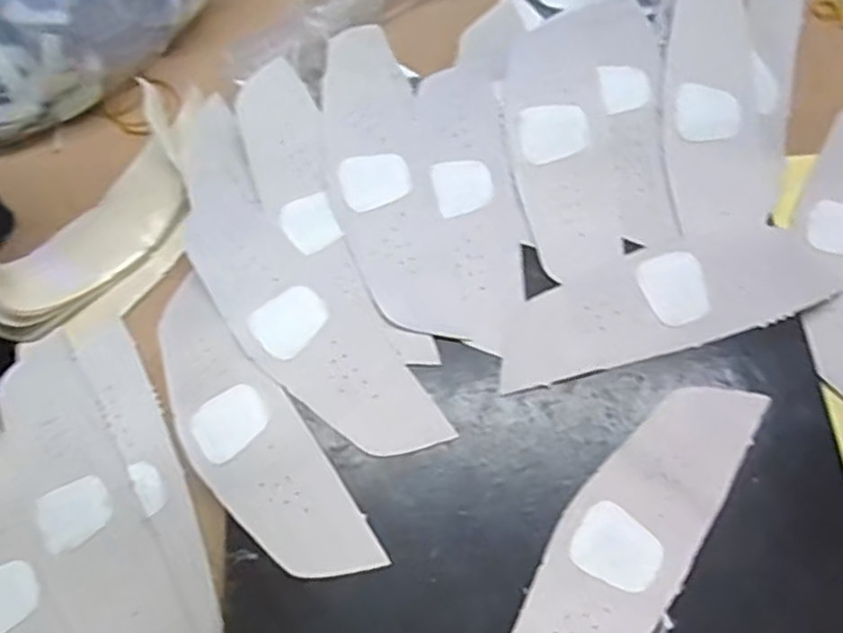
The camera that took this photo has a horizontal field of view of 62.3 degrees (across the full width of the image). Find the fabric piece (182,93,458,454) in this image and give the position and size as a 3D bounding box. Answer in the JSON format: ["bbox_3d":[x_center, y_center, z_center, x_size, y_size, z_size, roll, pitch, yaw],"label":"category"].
[{"bbox_3d":[-0.080,-0.021,0.376,0.063,0.004,0.239,-33,72,-10],"label":"fabric piece"}]

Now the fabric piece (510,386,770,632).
[{"bbox_3d":[0.092,0.109,0.322,0.056,0.006,0.192,34,74,13],"label":"fabric piece"}]

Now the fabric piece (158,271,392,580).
[{"bbox_3d":[-0.090,0.062,0.361,0.054,0.024,0.180,-37,73,-11],"label":"fabric piece"}]

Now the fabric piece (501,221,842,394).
[{"bbox_3d":[0.128,-0.011,0.365,0.183,0.004,0.057,-16,70,-4],"label":"fabric piece"}]

